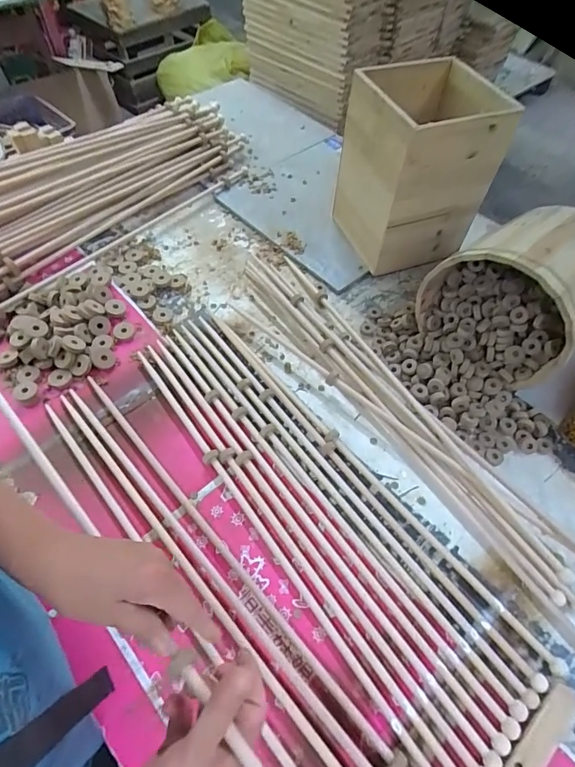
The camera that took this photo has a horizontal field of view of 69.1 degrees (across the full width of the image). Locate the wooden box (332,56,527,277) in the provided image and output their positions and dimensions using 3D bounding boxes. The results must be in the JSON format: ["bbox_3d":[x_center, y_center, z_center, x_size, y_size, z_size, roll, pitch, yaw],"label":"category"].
[{"bbox_3d":[0.232,-0.386,0.775,0.227,0.294,0.210,-15,59,-11],"label":"wooden box"}]

